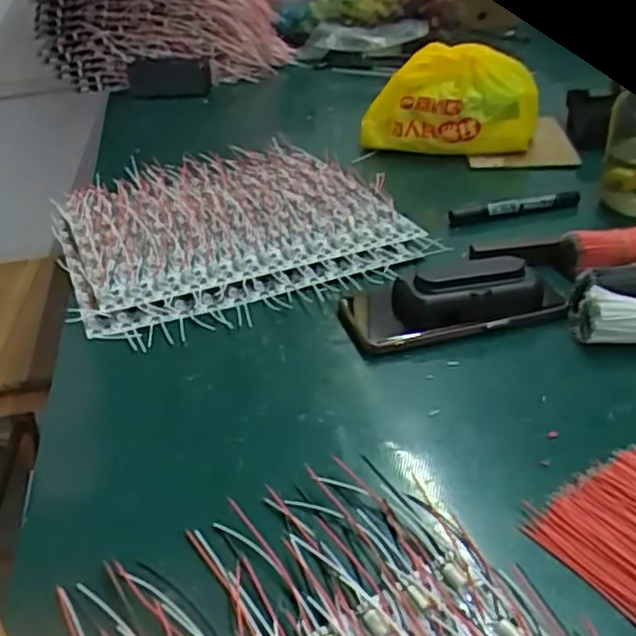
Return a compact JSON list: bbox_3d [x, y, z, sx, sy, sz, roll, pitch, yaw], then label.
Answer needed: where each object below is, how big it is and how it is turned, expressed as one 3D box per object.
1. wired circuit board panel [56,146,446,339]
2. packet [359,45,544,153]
[{"bbox_3d":[-0.090,-0.094,0.648,0.292,0.030,0.297,-18,34,-17],"label":"wired circuit board panel"},{"bbox_3d":[0.154,-0.250,0.790,0.201,0.134,0.055,5,34,19],"label":"packet"}]

